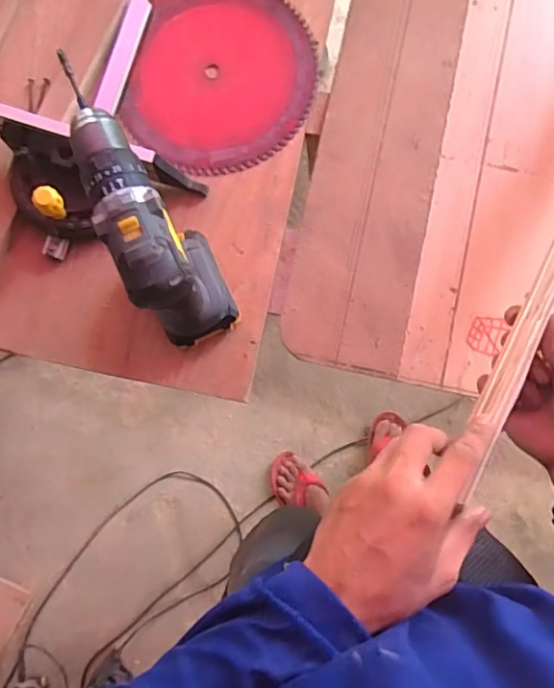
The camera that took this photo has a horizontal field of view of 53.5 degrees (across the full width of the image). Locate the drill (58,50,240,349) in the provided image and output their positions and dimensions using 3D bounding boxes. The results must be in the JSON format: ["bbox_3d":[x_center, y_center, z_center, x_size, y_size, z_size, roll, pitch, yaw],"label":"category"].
[{"bbox_3d":[-0.109,-0.097,0.507,0.071,0.220,0.172,-24,81,1],"label":"drill"}]

